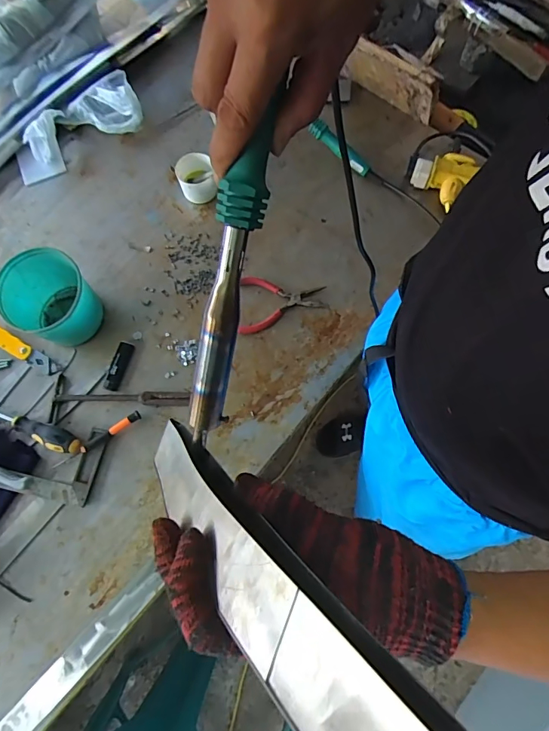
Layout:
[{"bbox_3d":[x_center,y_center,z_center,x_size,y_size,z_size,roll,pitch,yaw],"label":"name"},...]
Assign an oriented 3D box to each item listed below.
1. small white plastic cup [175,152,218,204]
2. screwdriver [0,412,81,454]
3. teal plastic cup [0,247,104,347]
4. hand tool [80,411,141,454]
[{"bbox_3d":[-0.136,-0.328,0.763,0.064,0.057,0.070,0,74,2],"label":"small white plastic cup"},{"bbox_3d":[-0.379,0.085,0.656,0.198,0.031,0.030,23,76,8],"label":"screwdriver"},{"bbox_3d":[-0.341,-0.096,0.671,0.122,0.107,0.120,0,74,2],"label":"teal plastic cup"},{"bbox_3d":[-0.244,0.100,0.652,0.095,0.017,0.014,-36,76,-8],"label":"hand tool"}]

